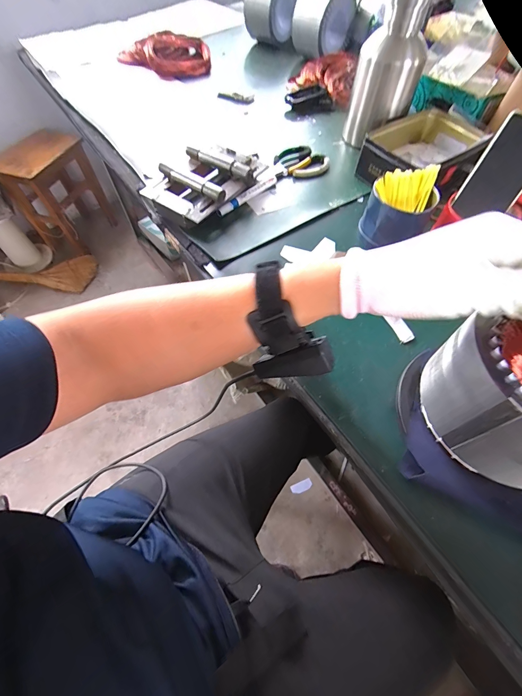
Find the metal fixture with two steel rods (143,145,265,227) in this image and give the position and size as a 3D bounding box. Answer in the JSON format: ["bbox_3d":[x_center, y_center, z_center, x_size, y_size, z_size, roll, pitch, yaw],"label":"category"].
[{"bbox_3d":[-0.094,-0.302,0.562,0.131,0.063,0.200,33,65,19],"label":"metal fixture with two steel rods"}]

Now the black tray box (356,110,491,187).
[{"bbox_3d":[0.321,-0.391,0.610,0.254,0.063,0.158,-35,64,-18],"label":"black tray box"}]

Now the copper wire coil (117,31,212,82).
[{"bbox_3d":[-0.288,-0.854,0.914,0.275,0.088,0.143,-10,59,-5],"label":"copper wire coil"}]

